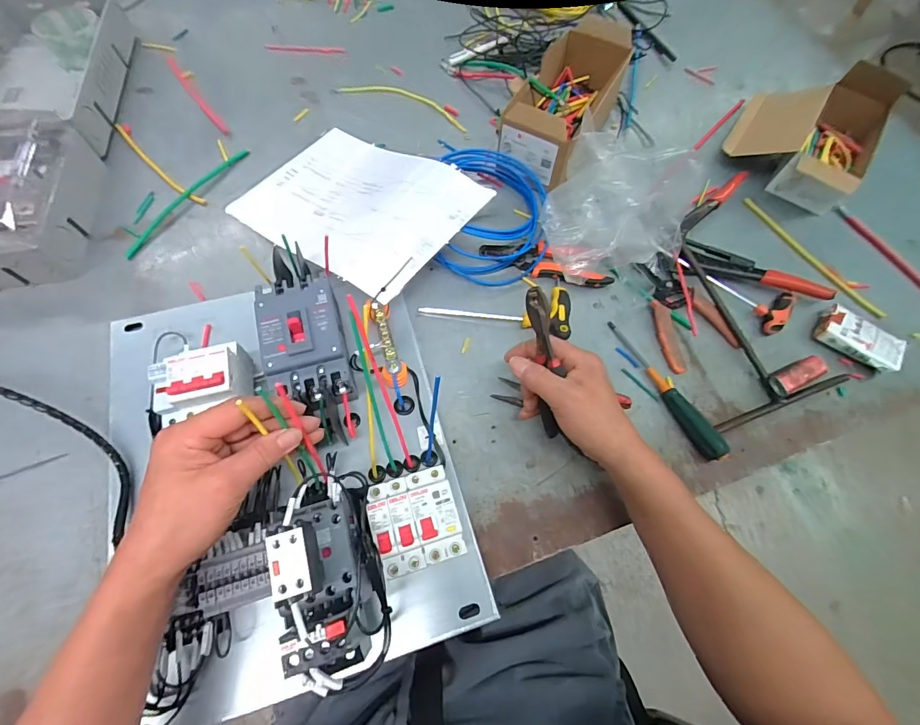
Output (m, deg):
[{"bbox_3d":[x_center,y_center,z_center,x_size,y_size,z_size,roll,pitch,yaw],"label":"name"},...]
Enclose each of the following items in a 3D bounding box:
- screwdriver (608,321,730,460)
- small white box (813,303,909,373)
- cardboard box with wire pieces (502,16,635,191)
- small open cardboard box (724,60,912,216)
[{"bbox_3d":[0.240,0.022,0.479,0.031,0.028,0.187,-23,70,-12],"label":"screwdriver"},{"bbox_3d":[0.489,-0.029,0.510,0.087,0.027,0.056,38,70,13],"label":"small white box"},{"bbox_3d":[0.148,-0.366,0.598,0.107,0.099,0.242,29,68,9],"label":"cardboard box with wire pieces"},{"bbox_3d":[0.507,-0.337,0.608,0.179,0.101,0.211,38,70,12],"label":"small open cardboard box"}]

